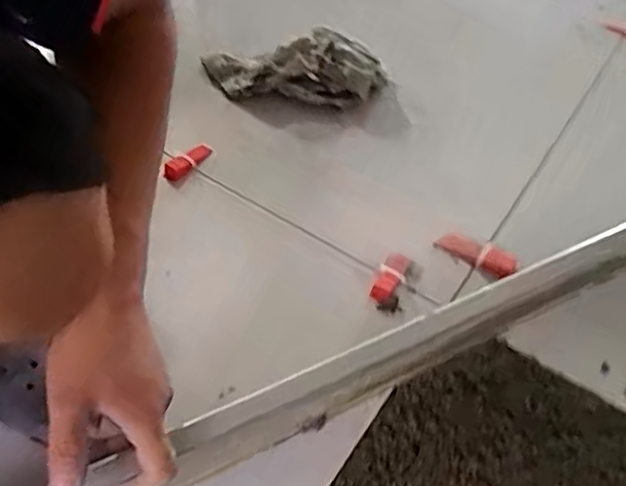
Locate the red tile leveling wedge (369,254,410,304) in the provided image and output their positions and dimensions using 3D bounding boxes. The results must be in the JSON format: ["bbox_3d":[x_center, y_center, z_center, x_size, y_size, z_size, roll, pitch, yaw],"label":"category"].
[{"bbox_3d":[0.080,0.038,0.685,0.028,0.012,0.060,25,65,17],"label":"red tile leveling wedge"}]

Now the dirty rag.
[{"bbox_3d":[-0.023,-0.229,0.869,0.239,0.062,0.113,3,49,-3],"label":"dirty rag"}]

